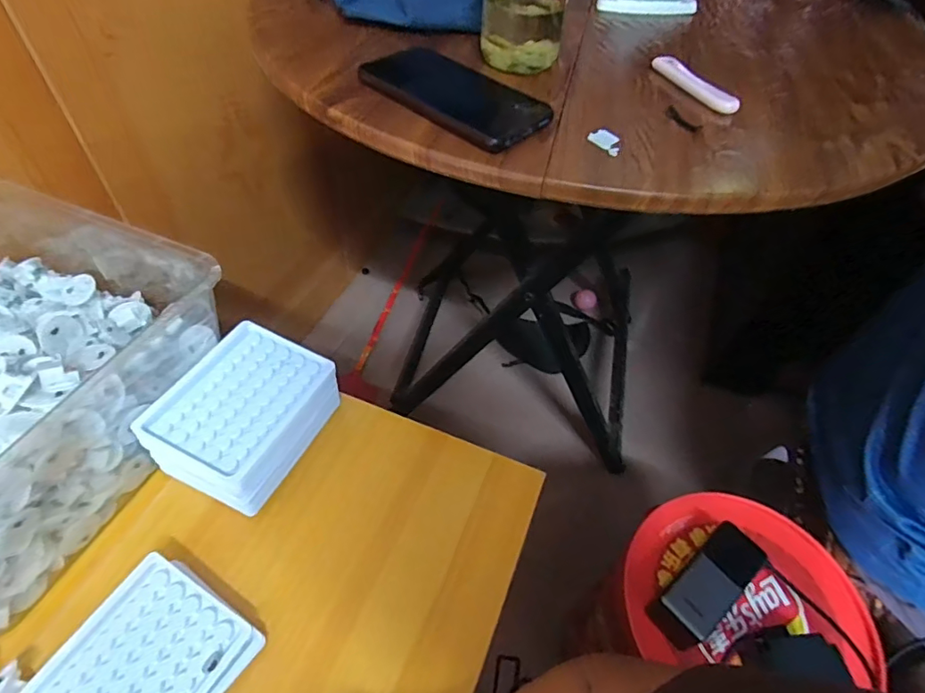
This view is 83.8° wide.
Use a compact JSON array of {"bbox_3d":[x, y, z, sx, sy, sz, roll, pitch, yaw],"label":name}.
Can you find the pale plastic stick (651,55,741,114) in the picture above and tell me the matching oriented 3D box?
[{"bbox_3d":[0.205,-0.232,0.456,0.021,0.011,0.094,-15,54,-16],"label":"pale plastic stick"}]

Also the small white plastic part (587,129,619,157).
[{"bbox_3d":[0.113,-0.159,0.400,0.017,0.004,0.031,-24,57,-22],"label":"small white plastic part"}]

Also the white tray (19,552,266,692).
[{"bbox_3d":[-0.216,0.221,0.342,0.104,0.025,0.128,29,55,18],"label":"white tray"}]

